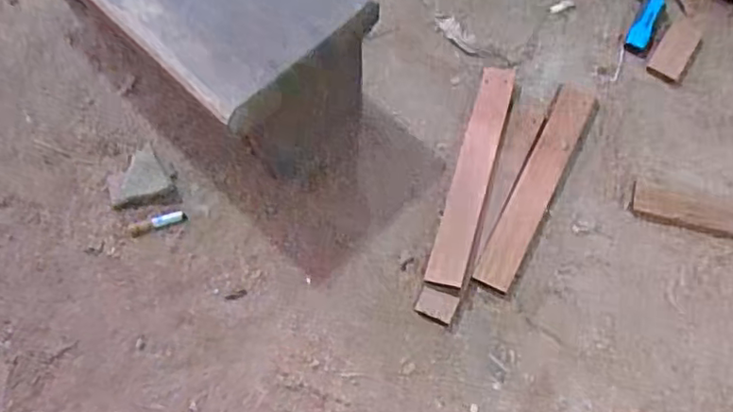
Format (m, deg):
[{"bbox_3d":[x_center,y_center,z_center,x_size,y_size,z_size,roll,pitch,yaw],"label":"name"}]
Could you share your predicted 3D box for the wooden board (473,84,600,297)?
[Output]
[{"bbox_3d":[0.174,-0.025,0.637,0.041,0.012,0.247,27,70,12],"label":"wooden board"}]

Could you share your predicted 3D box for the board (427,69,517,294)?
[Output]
[{"bbox_3d":[0.109,-0.037,0.635,0.036,0.007,0.249,16,68,8],"label":"board"}]

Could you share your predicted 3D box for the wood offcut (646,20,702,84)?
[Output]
[{"bbox_3d":[0.345,-0.173,0.703,0.035,0.004,0.080,32,71,14],"label":"wood offcut"}]

